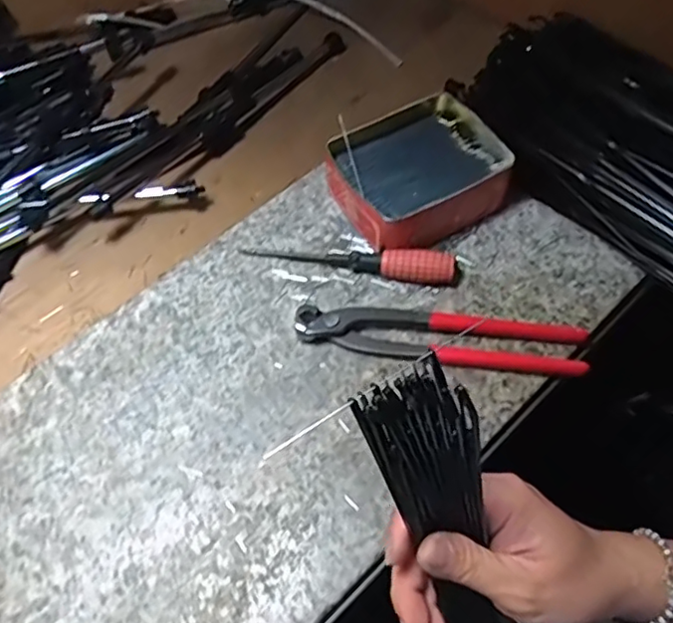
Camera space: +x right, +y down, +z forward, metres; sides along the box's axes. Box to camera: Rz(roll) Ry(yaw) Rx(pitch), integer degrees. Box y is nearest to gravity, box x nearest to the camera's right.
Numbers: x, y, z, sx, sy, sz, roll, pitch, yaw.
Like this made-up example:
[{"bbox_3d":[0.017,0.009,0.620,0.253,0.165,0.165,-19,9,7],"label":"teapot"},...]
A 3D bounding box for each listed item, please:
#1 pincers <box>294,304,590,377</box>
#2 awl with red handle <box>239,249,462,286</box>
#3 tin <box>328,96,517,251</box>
[{"bbox_3d":[0.071,0.017,0.420,0.195,0.018,0.036,5,58,7],"label":"pincers"},{"bbox_3d":[0.011,-0.039,0.451,0.159,0.022,0.021,8,58,8],"label":"awl with red handle"},{"bbox_3d":[0.062,-0.109,0.481,0.122,0.050,0.107,-26,60,-13],"label":"tin"}]

